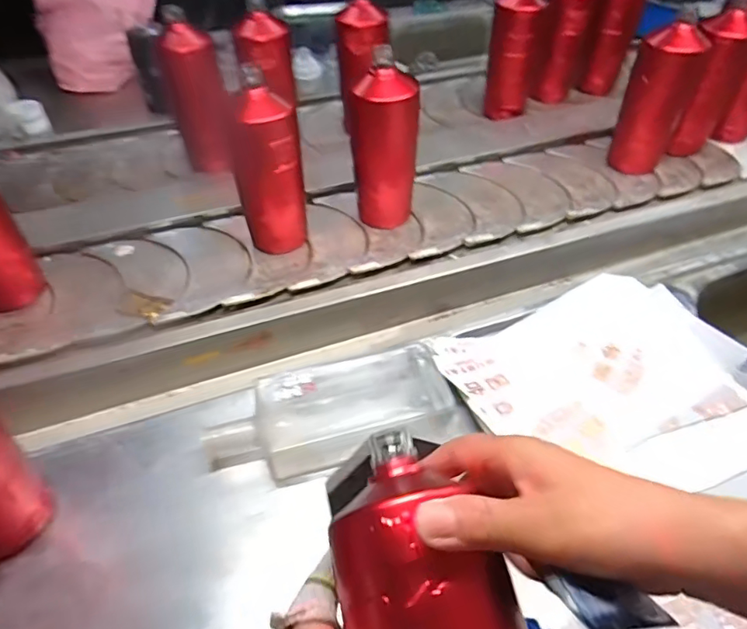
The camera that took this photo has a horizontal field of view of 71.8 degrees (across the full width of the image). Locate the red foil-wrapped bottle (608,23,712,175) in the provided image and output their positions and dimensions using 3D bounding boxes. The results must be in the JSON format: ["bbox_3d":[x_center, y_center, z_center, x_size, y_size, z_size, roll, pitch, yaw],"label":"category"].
[{"bbox_3d":[0.368,-0.278,0.676,0.073,0.178,0.069,23,48,22],"label":"red foil-wrapped bottle"}]

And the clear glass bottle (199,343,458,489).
[{"bbox_3d":[-0.035,0.091,0.465,0.220,0.045,0.093,-8,44,-12],"label":"clear glass bottle"}]

